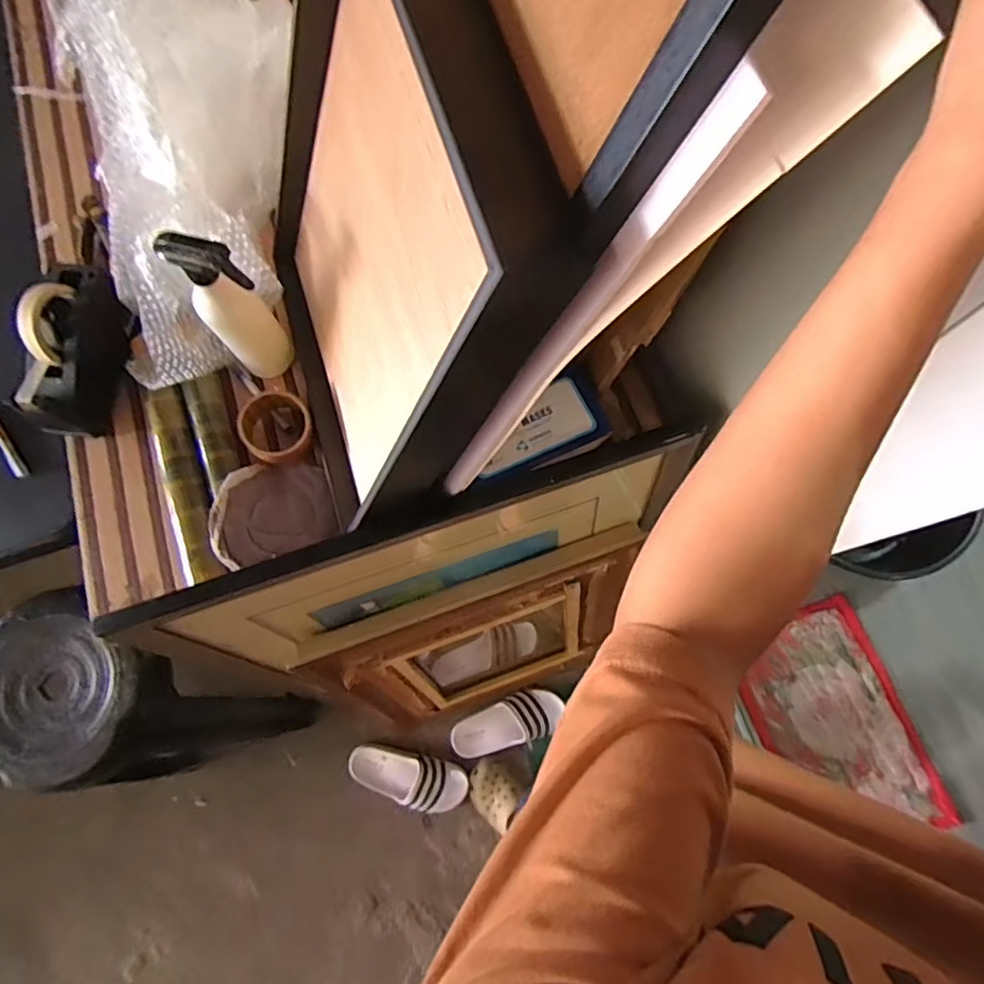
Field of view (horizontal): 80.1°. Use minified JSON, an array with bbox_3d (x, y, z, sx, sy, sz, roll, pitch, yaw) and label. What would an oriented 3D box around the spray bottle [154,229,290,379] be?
[{"bbox_3d":[-0.299,-0.209,0.680,0.068,0.223,0.075,-42,78,-9],"label":"spray bottle"}]

